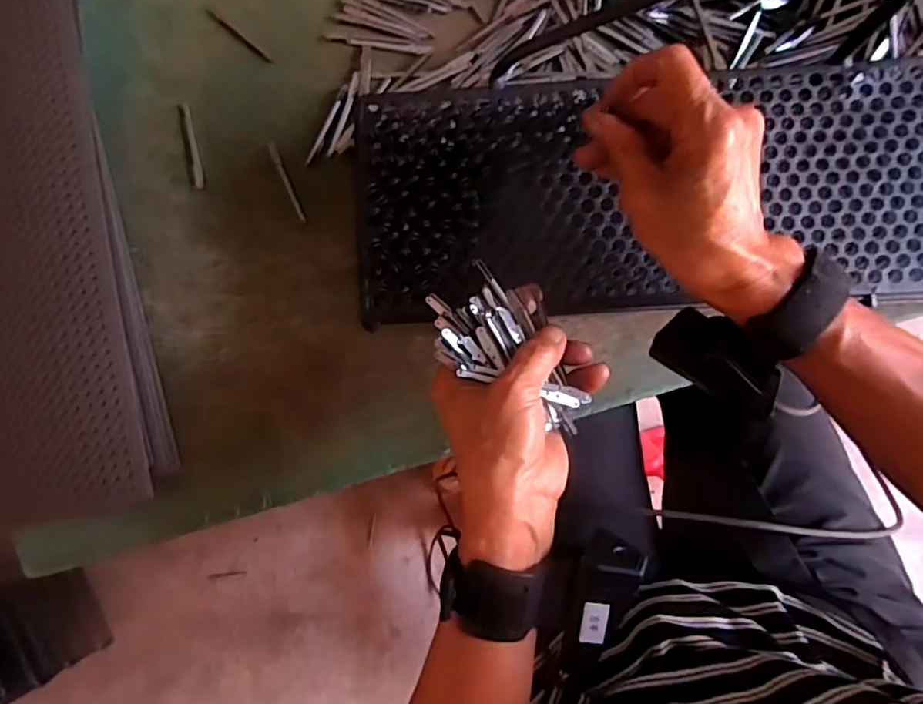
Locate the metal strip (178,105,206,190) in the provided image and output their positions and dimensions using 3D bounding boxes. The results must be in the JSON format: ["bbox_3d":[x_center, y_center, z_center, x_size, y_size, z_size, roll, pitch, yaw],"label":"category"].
[{"bbox_3d":[-0.207,-0.159,0.455,0.009,0.004,0.068,-14,85,5],"label":"metal strip"}]

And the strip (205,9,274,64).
[{"bbox_3d":[-0.174,-0.246,0.462,0.070,0.004,0.006,40,91,7],"label":"strip"}]

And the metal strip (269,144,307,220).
[{"bbox_3d":[-0.132,-0.129,0.449,0.005,0.004,0.066,-24,85,4],"label":"metal strip"}]

